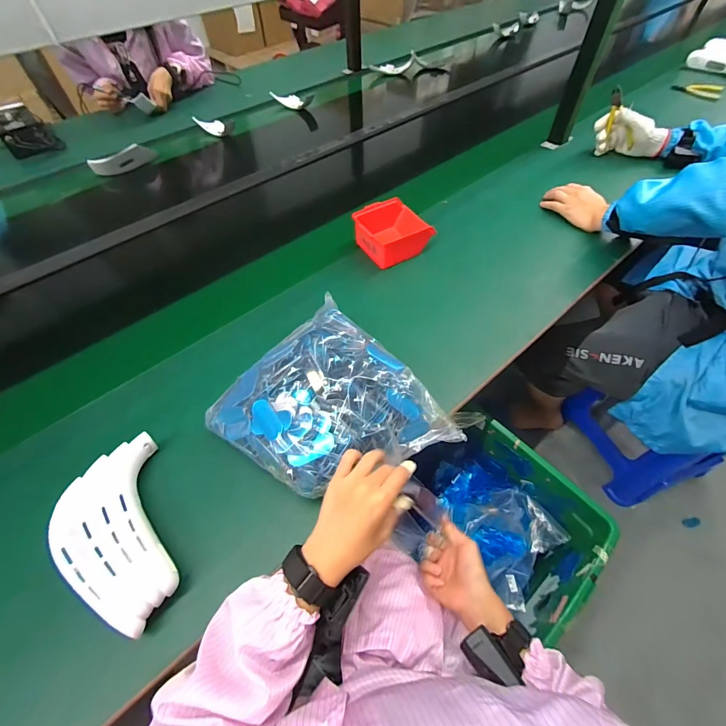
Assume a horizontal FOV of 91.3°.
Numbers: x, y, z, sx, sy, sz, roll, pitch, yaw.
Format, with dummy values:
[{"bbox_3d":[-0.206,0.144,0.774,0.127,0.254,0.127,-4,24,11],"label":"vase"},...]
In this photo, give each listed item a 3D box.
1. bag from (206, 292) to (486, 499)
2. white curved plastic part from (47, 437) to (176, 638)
[{"bbox_3d":[-0.031,0.059,0.477,0.273,0.092,0.243,35,64,23],"label":"bag"},{"bbox_3d":[-0.289,0.202,0.419,0.109,0.050,0.215,-25,58,-14],"label":"white curved plastic part"}]

